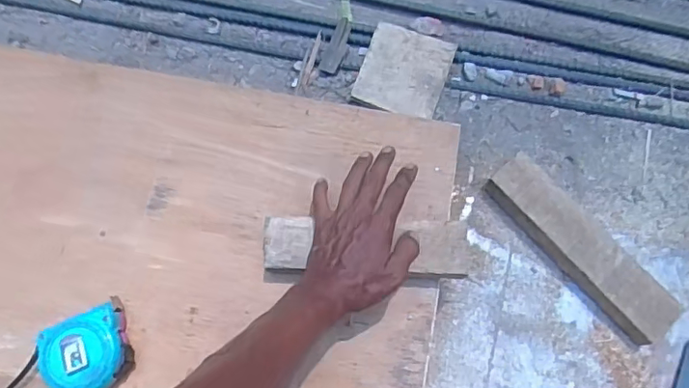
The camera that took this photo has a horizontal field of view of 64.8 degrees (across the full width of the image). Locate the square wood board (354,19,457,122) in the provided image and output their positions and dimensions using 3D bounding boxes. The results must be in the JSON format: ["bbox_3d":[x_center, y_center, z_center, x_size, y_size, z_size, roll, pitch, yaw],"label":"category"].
[{"bbox_3d":[0.076,-0.156,0.685,0.105,0.013,0.111,18,82,7],"label":"square wood board"}]

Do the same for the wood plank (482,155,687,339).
[{"bbox_3d":[0.269,0.060,0.621,0.065,0.038,0.245,-40,77,-9],"label":"wood plank"}]

